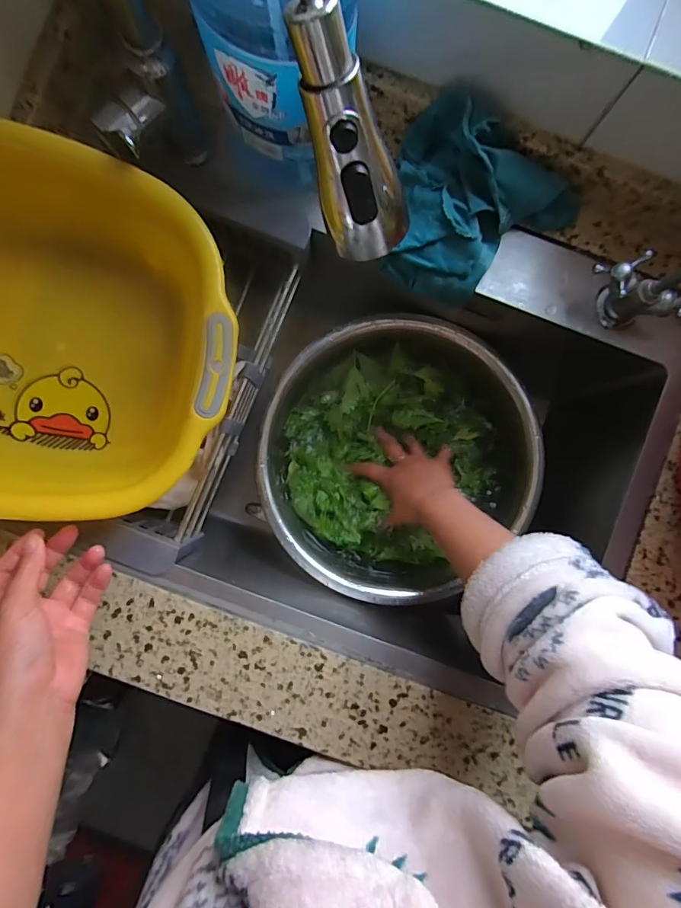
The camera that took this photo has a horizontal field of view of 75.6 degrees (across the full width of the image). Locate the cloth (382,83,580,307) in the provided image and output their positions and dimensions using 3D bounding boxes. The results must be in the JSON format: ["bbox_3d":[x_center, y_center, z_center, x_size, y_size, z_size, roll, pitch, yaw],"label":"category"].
[{"bbox_3d":[0.127,-0.223,0.402,0.175,0.063,0.145,20,88,-1],"label":"cloth"}]

